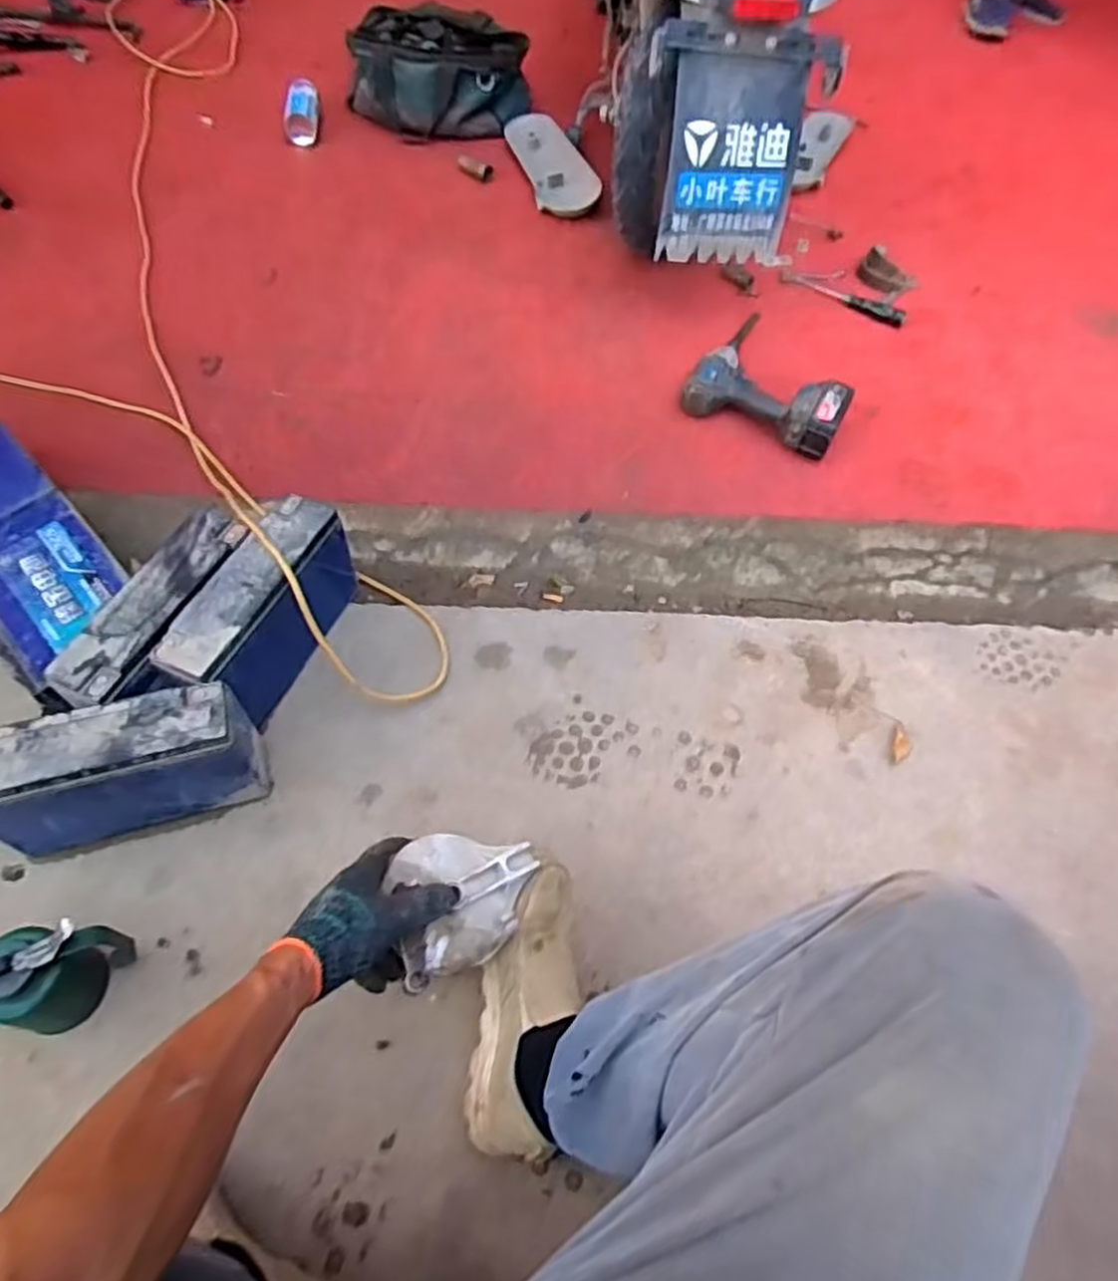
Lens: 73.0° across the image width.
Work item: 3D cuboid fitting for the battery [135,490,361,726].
[{"bbox_3d":[-0.376,-0.034,0.968,0.092,0.166,0.278,22,61,9],"label":"battery"}]

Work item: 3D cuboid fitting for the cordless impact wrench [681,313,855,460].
[{"bbox_3d":[0.369,-0.439,1.271,0.248,0.091,0.268,26,60,13],"label":"cordless impact wrench"}]

